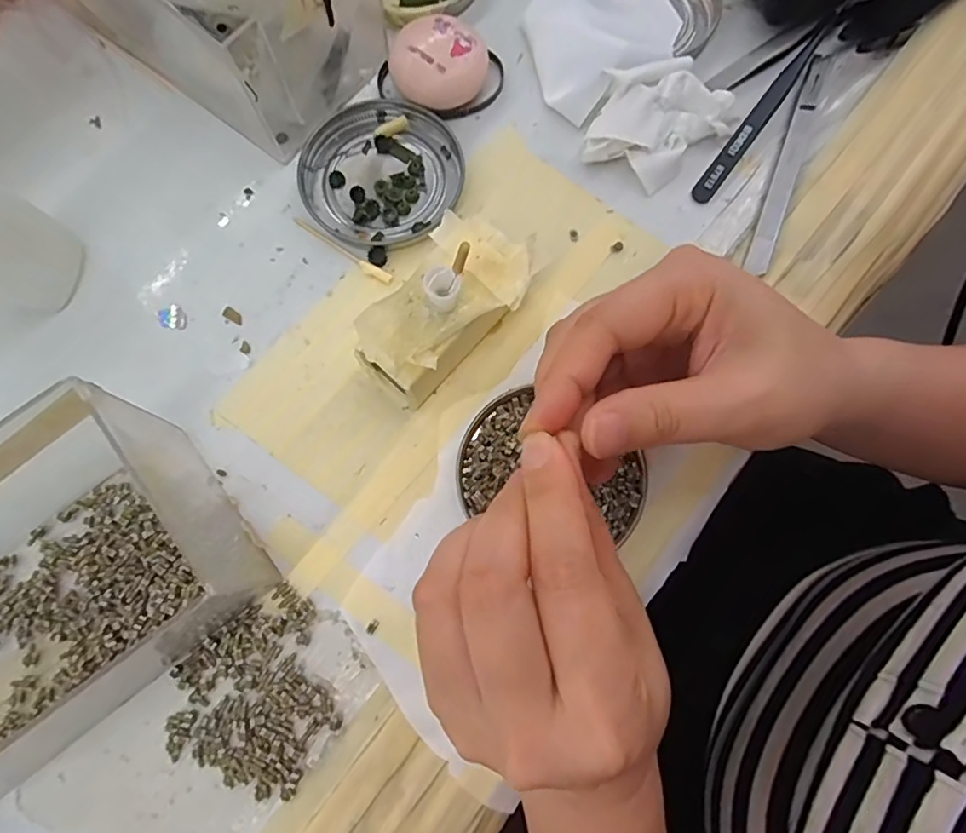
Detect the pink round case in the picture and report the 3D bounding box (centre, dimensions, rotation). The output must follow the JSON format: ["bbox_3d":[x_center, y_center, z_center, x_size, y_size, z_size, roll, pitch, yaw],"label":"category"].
[{"bbox_3d":[-0.022,-0.176,0.284,0.045,0.024,0.042,0,77,0],"label":"pink round case"}]

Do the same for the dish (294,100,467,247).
[{"bbox_3d":[-0.051,-0.122,0.280,0.075,0.008,0.075,0,77,0],"label":"dish"}]

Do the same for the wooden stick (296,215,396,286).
[{"bbox_3d":[-0.069,-0.081,0.272,0.059,0.004,0.006,33,79,7],"label":"wooden stick"}]

